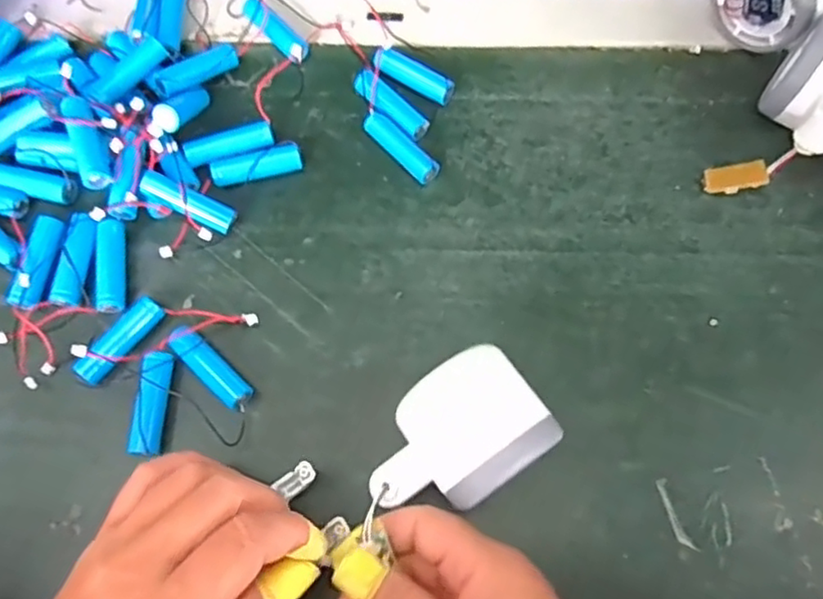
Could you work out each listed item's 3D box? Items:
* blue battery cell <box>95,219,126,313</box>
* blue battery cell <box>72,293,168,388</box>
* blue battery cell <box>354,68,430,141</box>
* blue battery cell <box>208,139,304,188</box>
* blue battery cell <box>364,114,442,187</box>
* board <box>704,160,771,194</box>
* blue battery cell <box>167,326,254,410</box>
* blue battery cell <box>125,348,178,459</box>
[{"bbox_3d":[-0.161,-0.017,0.341,0.013,0.014,0.049,-4,70,0],"label":"blue battery cell"},{"bbox_3d":[-0.149,0.021,0.326,0.012,0.014,0.050,33,75,13],"label":"blue battery cell"},{"bbox_3d":[-0.013,-0.112,0.372,0.051,0.015,0.017,40,76,14],"label":"blue battery cell"},{"bbox_3d":[-0.088,-0.076,0.364,0.051,0.015,0.017,-17,70,-4],"label":"blue battery cell"},{"bbox_3d":[-0.006,-0.087,0.366,0.015,0.015,0.049,-42,74,-12],"label":"blue battery cell"},{"bbox_3d":[0.182,-0.069,0.357,0.032,0.005,0.015,-8,69,19],"label":"board"},{"bbox_3d":[-0.102,0.035,0.321,0.050,0.016,0.015,40,76,15],"label":"blue battery cell"},{"bbox_3d":[-0.128,0.051,0.314,0.012,0.015,0.049,3,70,3],"label":"blue battery cell"}]

